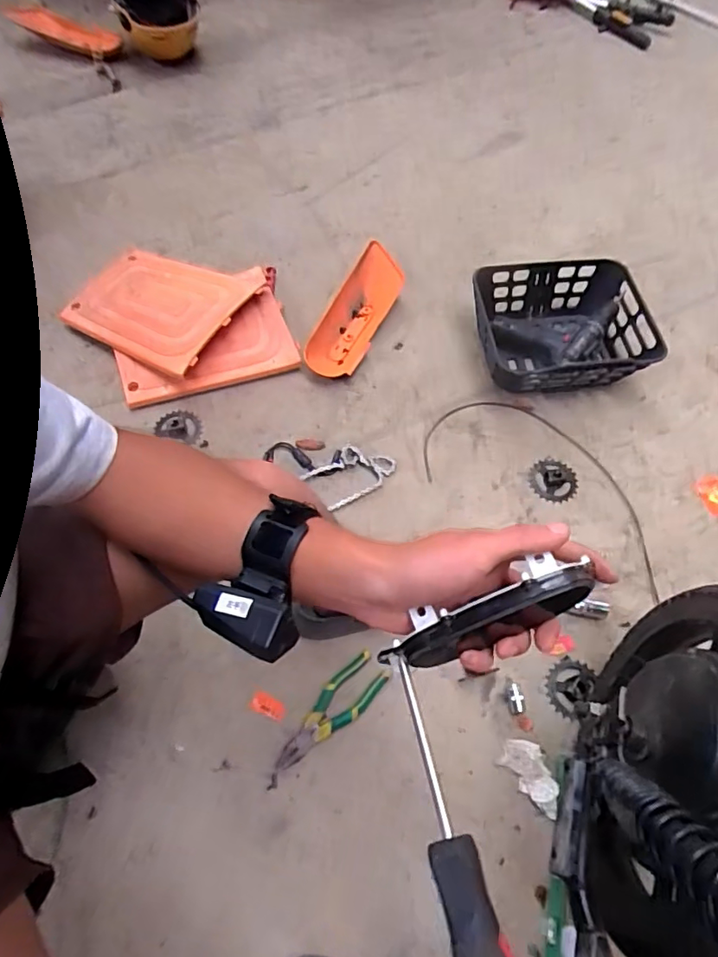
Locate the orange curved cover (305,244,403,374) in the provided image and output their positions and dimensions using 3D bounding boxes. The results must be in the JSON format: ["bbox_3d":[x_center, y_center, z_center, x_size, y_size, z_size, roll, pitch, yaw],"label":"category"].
[{"bbox_3d":[-0.008,-0.341,1.102,0.119,0.059,0.325,24,66,10],"label":"orange curved cover"}]

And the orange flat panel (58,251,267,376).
[{"bbox_3d":[-0.392,-0.357,1.071,0.339,0.034,0.292,19,61,19],"label":"orange flat panel"}]

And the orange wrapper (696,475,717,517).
[{"bbox_3d":[0.645,0.031,0.962,0.059,0.010,0.077,-17,65,-9],"label":"orange wrapper"}]

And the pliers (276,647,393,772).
[{"bbox_3d":[-0.042,0.333,0.763,0.190,0.016,0.061,-38,70,-18],"label":"pliers"}]

